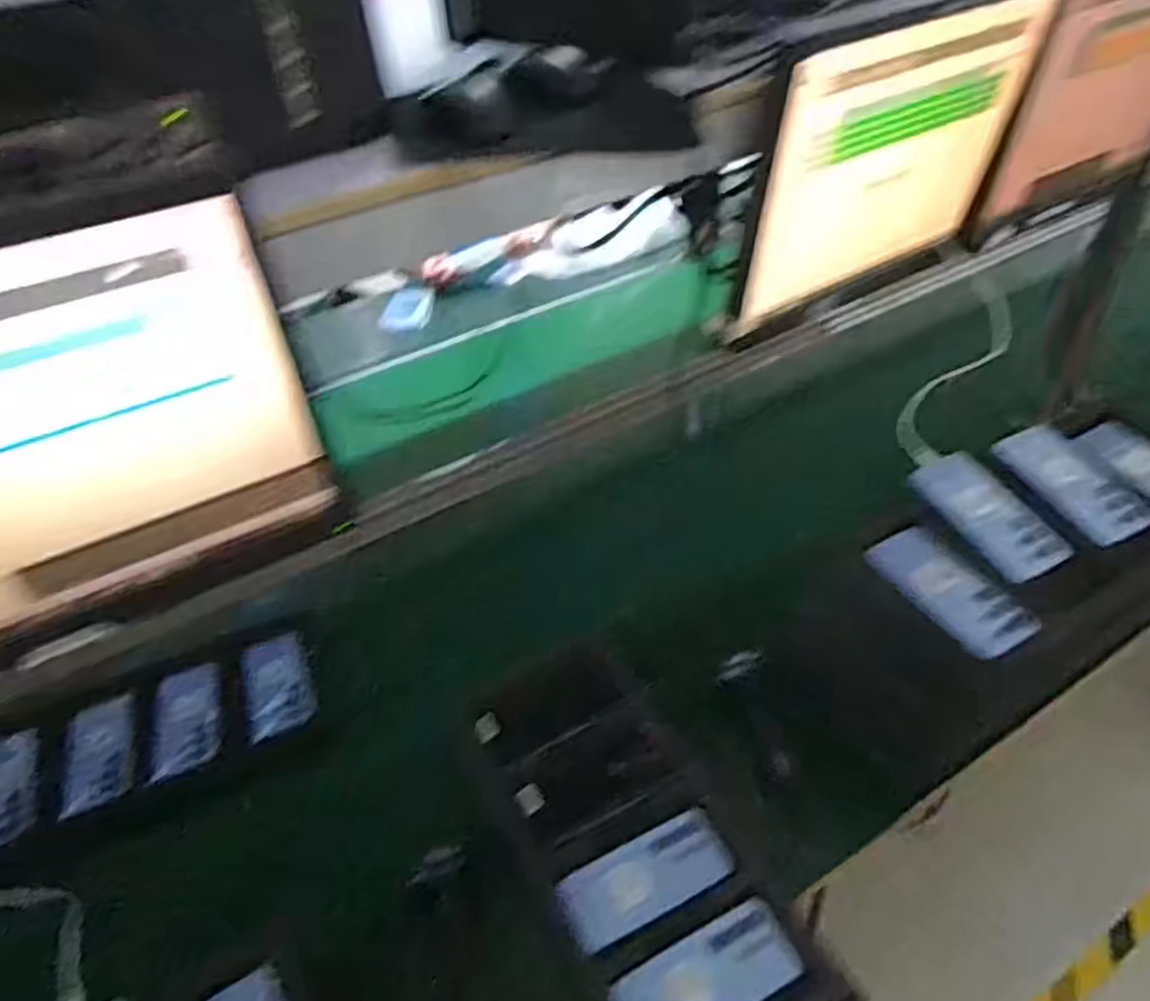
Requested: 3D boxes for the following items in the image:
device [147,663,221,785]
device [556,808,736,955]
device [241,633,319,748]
[{"bbox_3d":[-0.528,0.294,1.036,0.079,0.030,0.177,-15,43,-9],"label":"device"},{"bbox_3d":[0.075,0.394,0.794,0.181,0.013,0.081,-22,45,-16],"label":"device"},{"bbox_3d":[-0.427,0.259,1.093,0.089,0.016,0.190,-12,38,-19],"label":"device"}]

